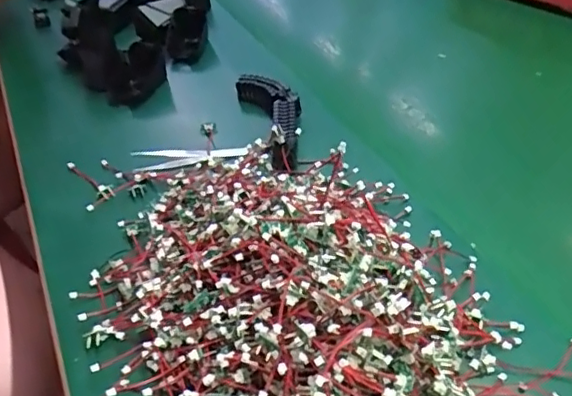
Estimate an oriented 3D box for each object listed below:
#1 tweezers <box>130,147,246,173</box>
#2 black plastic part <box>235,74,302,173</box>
[{"bbox_3d":[-0.087,-0.037,0.524,0.100,0.017,0.022,-5,40,-2],"label":"tweezers"},{"bbox_3d":[-0.008,-0.077,0.558,0.050,0.035,0.155,-13,41,-11],"label":"black plastic part"}]

